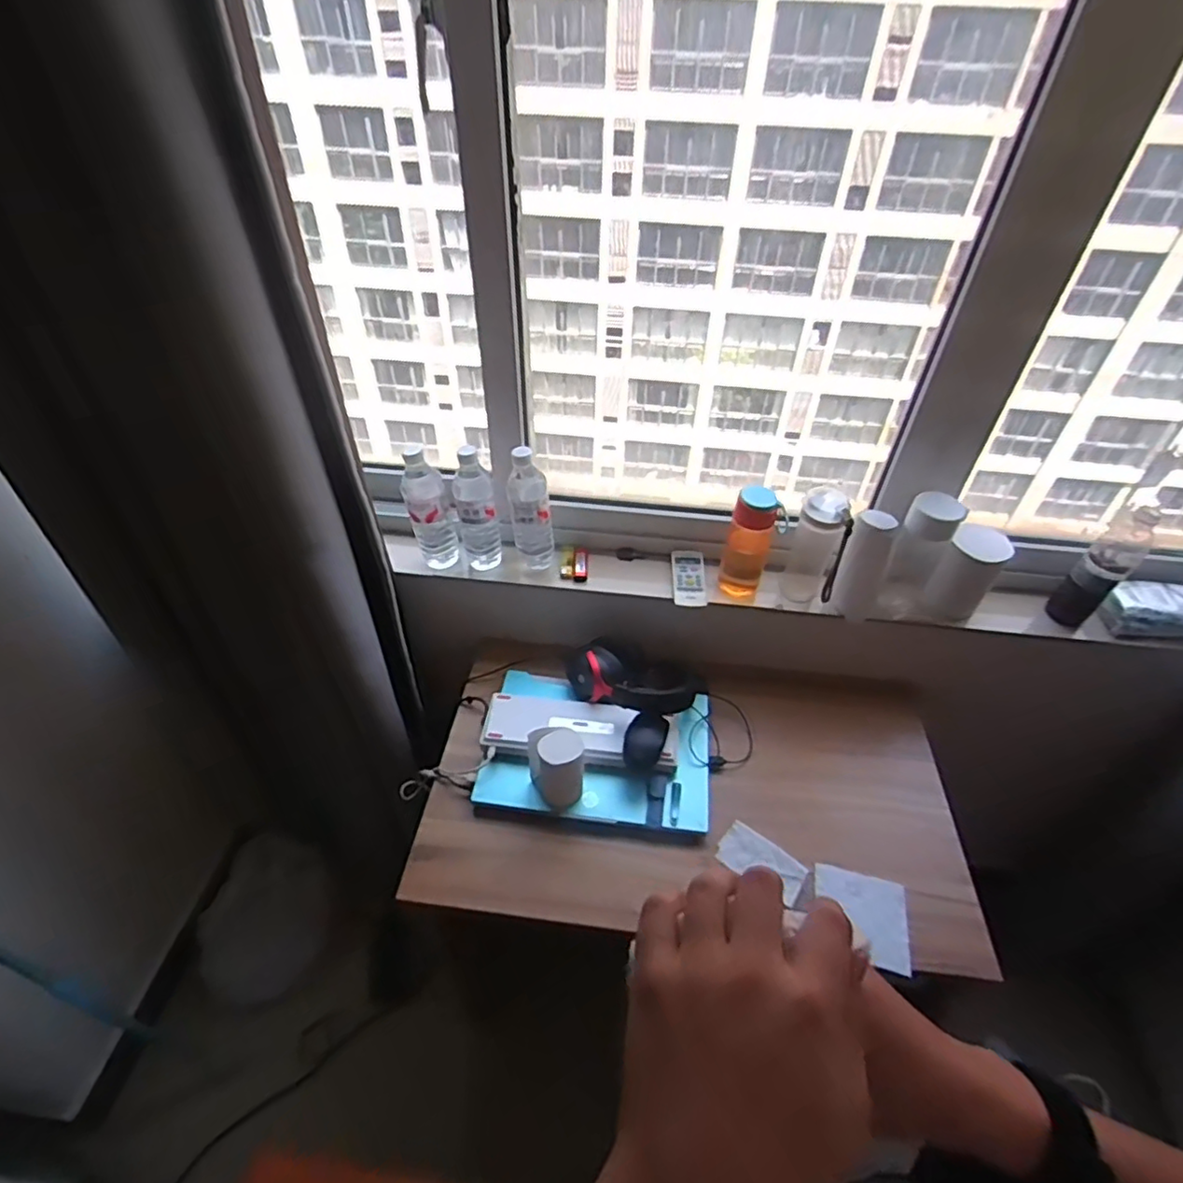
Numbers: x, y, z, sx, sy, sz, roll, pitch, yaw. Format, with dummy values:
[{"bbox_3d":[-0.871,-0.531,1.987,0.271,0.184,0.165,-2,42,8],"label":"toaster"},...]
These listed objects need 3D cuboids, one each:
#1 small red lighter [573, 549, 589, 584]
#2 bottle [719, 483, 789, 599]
[{"bbox_3d":[-0.018,-0.048,1.107,0.025,0.019,0.069,2,44,0],"label":"small red lighter"},{"bbox_3d":[0.263,-0.074,1.018,0.083,0.208,0.054,15,45,13],"label":"bottle"}]

